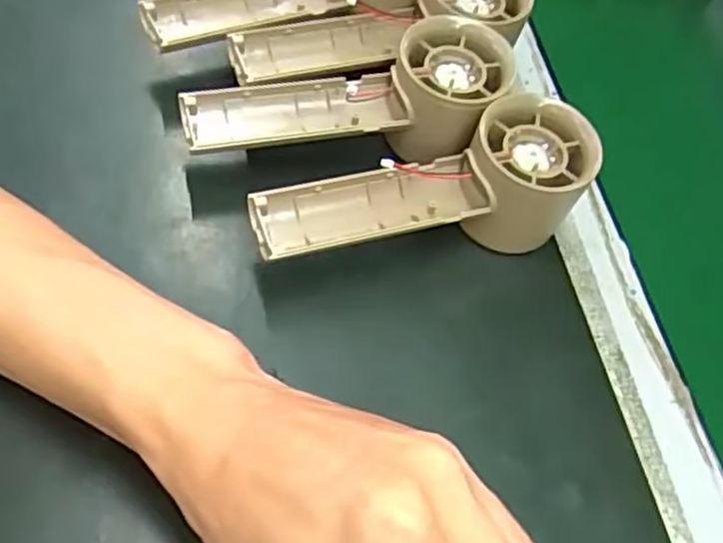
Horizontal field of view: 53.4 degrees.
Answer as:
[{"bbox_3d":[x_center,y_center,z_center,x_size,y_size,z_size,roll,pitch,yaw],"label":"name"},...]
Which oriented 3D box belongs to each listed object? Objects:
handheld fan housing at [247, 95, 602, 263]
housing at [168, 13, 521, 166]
[{"bbox_3d":[0.027,-0.033,0.333,0.153,0.062,0.052,-8,53,-11],"label":"handheld fan housing"},{"bbox_3d":[-0.005,-0.082,0.350,0.154,0.051,0.064,1,52,-4],"label":"housing"}]

